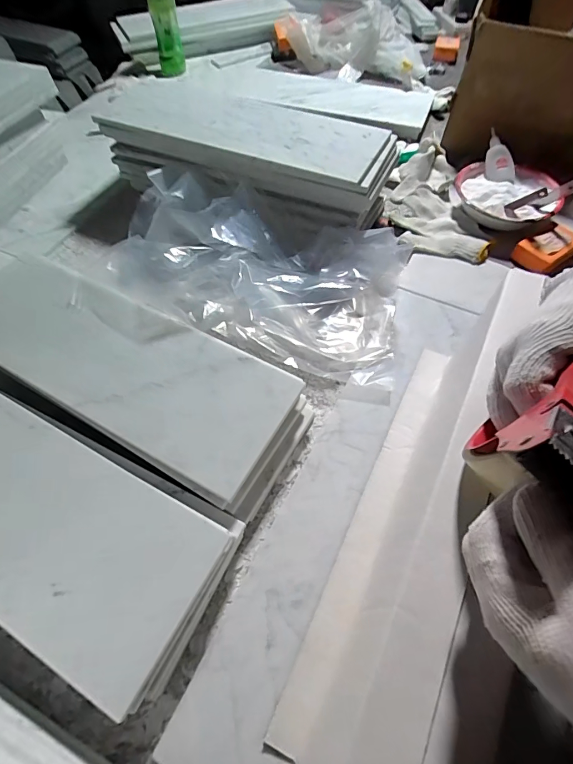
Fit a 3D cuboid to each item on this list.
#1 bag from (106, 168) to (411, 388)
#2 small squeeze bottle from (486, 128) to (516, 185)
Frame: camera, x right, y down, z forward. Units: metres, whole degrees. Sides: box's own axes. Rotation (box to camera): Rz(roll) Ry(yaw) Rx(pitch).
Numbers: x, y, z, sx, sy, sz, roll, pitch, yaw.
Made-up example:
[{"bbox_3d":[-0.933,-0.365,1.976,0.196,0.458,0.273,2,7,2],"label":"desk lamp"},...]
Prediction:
[{"bbox_3d":[-0.043,-0.177,0.581,0.434,0.114,0.266,14,60,12],"label":"bag"},{"bbox_3d":[0.361,-0.382,0.688,0.039,0.026,0.095,-17,90,-10],"label":"small squeeze bottle"}]

